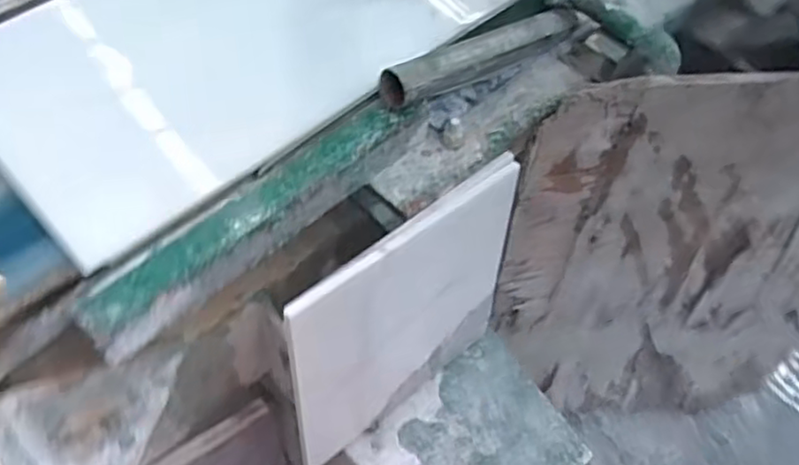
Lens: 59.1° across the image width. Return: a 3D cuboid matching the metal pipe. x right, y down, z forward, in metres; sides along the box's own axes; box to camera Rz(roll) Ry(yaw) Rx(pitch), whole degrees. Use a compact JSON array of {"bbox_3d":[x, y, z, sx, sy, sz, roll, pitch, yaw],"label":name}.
[{"bbox_3d":[0.090,-0.184,0.731,0.268,0.045,0.041,-29,65,-34],"label":"metal pipe"}]

